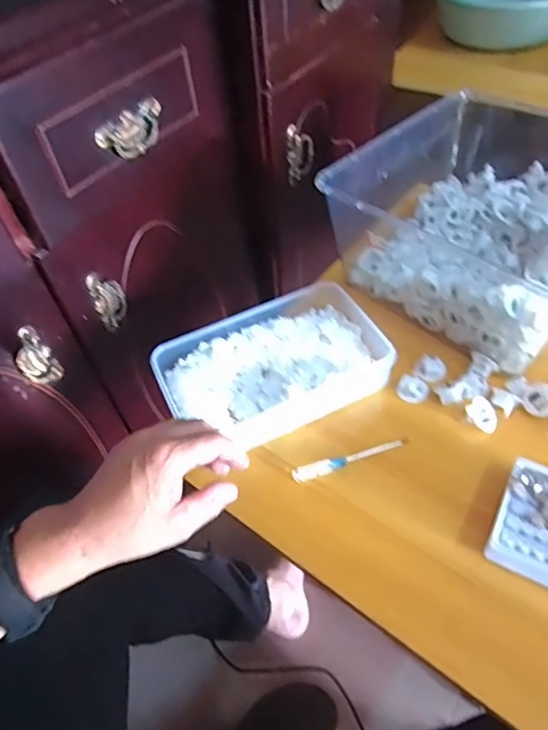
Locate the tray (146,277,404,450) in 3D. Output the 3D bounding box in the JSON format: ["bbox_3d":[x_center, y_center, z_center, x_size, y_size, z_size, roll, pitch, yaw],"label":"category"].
[{"bbox_3d":[0.000,0.001,0.592,0.249,0.050,0.152,-23,53,-13],"label":"tray"}]

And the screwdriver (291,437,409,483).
[{"bbox_3d":[0.079,0.095,0.530,0.125,0.014,0.014,-16,52,-8],"label":"screwdriver"}]

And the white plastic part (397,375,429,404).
[{"bbox_3d":[0.151,0.028,0.571,0.031,0.018,0.027,15,54,17],"label":"white plastic part"}]

